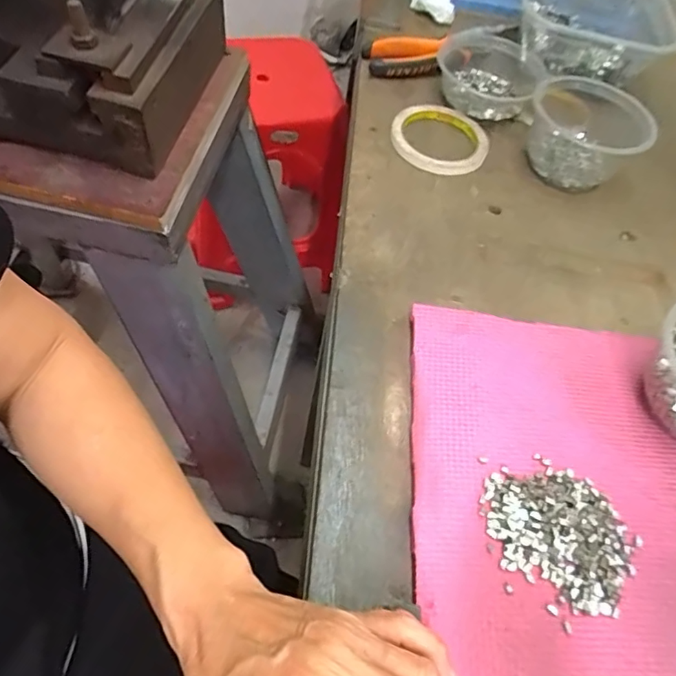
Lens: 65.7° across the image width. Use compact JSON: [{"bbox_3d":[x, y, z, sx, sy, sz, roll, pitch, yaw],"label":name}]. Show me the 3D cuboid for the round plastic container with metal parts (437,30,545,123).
[{"bbox_3d":[0.162,-0.288,0.580,0.115,0.040,0.122,29,58,11],"label":"round plastic container with metal parts"}]

